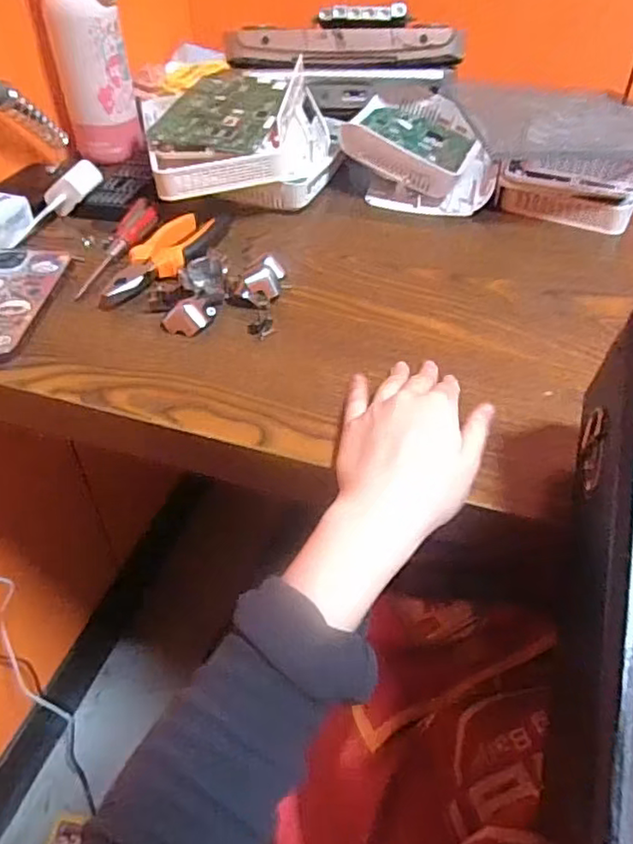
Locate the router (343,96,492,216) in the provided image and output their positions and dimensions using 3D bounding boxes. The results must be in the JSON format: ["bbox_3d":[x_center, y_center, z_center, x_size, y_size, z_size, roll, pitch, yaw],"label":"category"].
[{"bbox_3d":[0.104,-0.286,0.646,0.144,0.063,0.170,4,44,4],"label":"router"}]

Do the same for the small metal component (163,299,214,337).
[{"bbox_3d":[-0.095,-0.078,0.457,0.030,0.017,0.026,16,46,16],"label":"small metal component"}]

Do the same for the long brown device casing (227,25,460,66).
[{"bbox_3d":[0.033,-0.420,0.687,0.263,0.033,0.050,-4,44,-5],"label":"long brown device casing"}]

